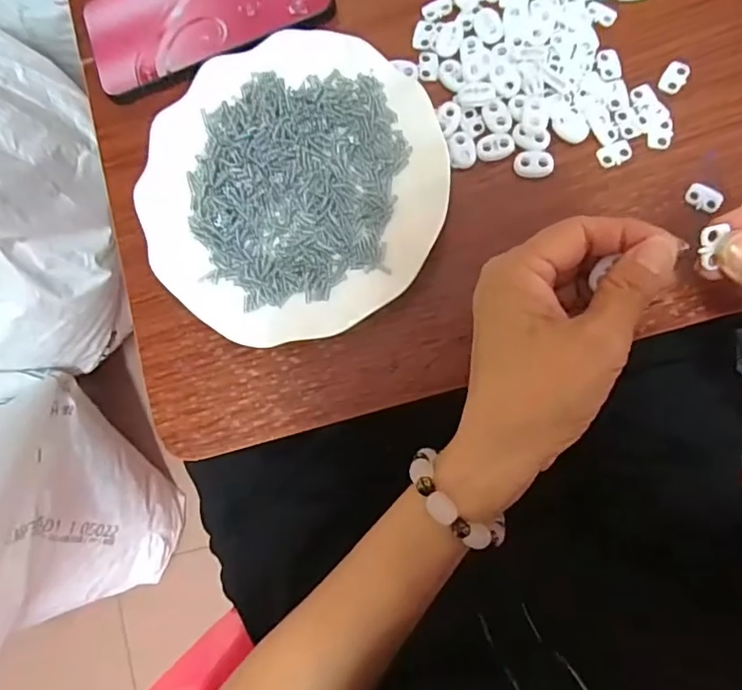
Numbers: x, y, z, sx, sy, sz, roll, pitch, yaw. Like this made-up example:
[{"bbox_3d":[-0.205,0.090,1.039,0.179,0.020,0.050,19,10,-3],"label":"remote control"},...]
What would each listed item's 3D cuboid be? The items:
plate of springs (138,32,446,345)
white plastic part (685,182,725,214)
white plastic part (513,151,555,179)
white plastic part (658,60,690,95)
[{"bbox_3d":[-0.047,-0.096,0.340,0.180,0.025,0.182,-1,84,8],"label":"plate of springs"},{"bbox_3d":[0.190,-0.084,0.316,0.019,0.005,0.013,27,88,10],"label":"white plastic part"},{"bbox_3d":[0.098,-0.108,0.332,0.023,0.007,0.014,3,84,8],"label":"white plastic part"},{"bbox_3d":[0.179,-0.158,0.325,0.013,0.004,0.020,33,89,10],"label":"white plastic part"}]

